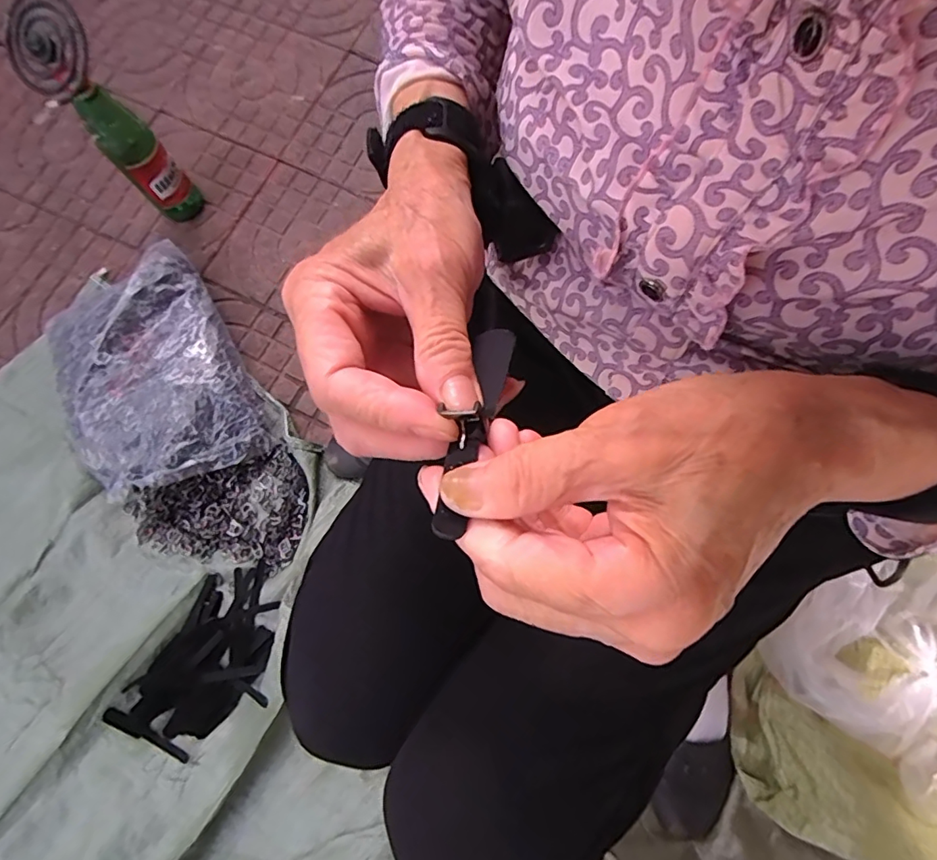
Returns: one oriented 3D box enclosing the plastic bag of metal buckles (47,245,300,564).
[{"bbox_3d":[-0.420,-0.022,0.719,0.238,0.079,0.486,-30,75,-9],"label":"plastic bag of metal buckles"}]

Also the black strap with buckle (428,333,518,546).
[{"bbox_3d":[0.001,-0.003,0.189,0.015,0.007,0.092,13,56,6],"label":"black strap with buckle"}]

